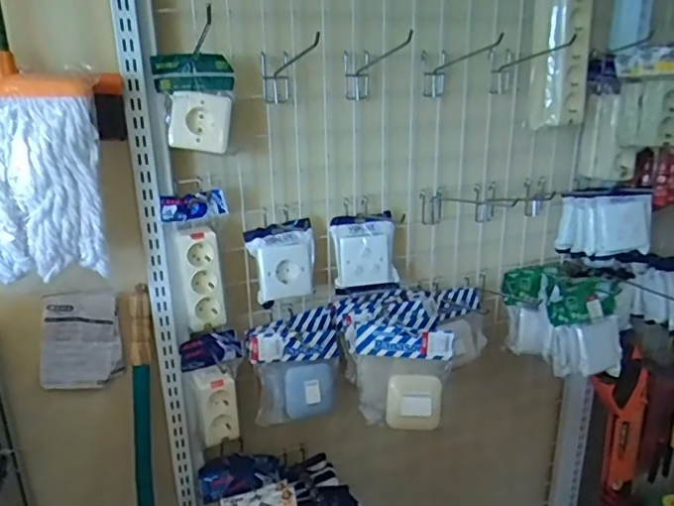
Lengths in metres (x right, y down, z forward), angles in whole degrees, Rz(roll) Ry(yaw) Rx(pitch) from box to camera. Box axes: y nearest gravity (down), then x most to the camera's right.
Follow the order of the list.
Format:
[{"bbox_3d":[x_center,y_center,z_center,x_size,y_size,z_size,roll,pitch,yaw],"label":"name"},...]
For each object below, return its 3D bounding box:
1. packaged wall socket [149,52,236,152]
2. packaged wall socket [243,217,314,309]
[{"bbox_3d":[-0.198,-0.210,0.784,0.106,0.123,0.040,-4,19,-9],"label":"packaged wall socket"},{"bbox_3d":[-0.085,0.011,0.917,0.110,0.118,0.049,-13,22,-30],"label":"packaged wall socket"}]

